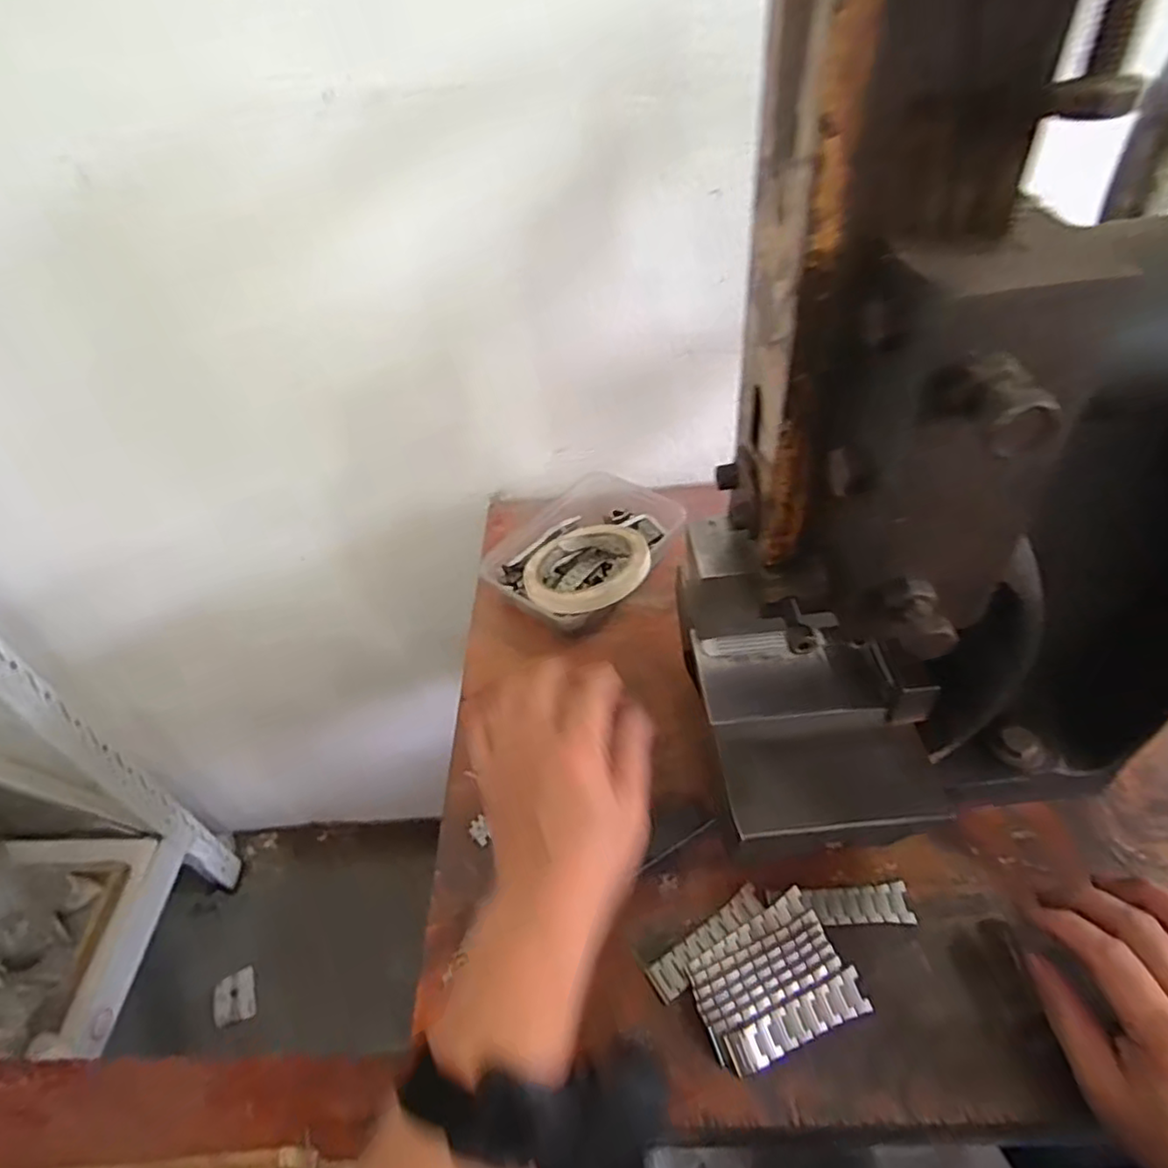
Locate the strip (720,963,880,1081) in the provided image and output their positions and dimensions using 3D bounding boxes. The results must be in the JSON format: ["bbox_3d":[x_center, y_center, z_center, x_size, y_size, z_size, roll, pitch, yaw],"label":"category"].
[{"bbox_3d":[0.112,0.228,0.350,0.078,0.004,0.022,-19,72,-11],"label":"strip"}]

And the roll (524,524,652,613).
[{"bbox_3d":[0.002,-0.014,0.546,0.101,0.026,0.095,-4,46,4],"label":"roll"}]

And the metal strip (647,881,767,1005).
[{"bbox_3d":[0.071,0.203,0.381,0.077,0.006,0.021,-28,49,-19],"label":"metal strip"}]

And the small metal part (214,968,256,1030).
[{"bbox_3d":[-0.541,0.640,1.042,0.057,0.004,0.068,-2,57,-35],"label":"small metal part"}]

